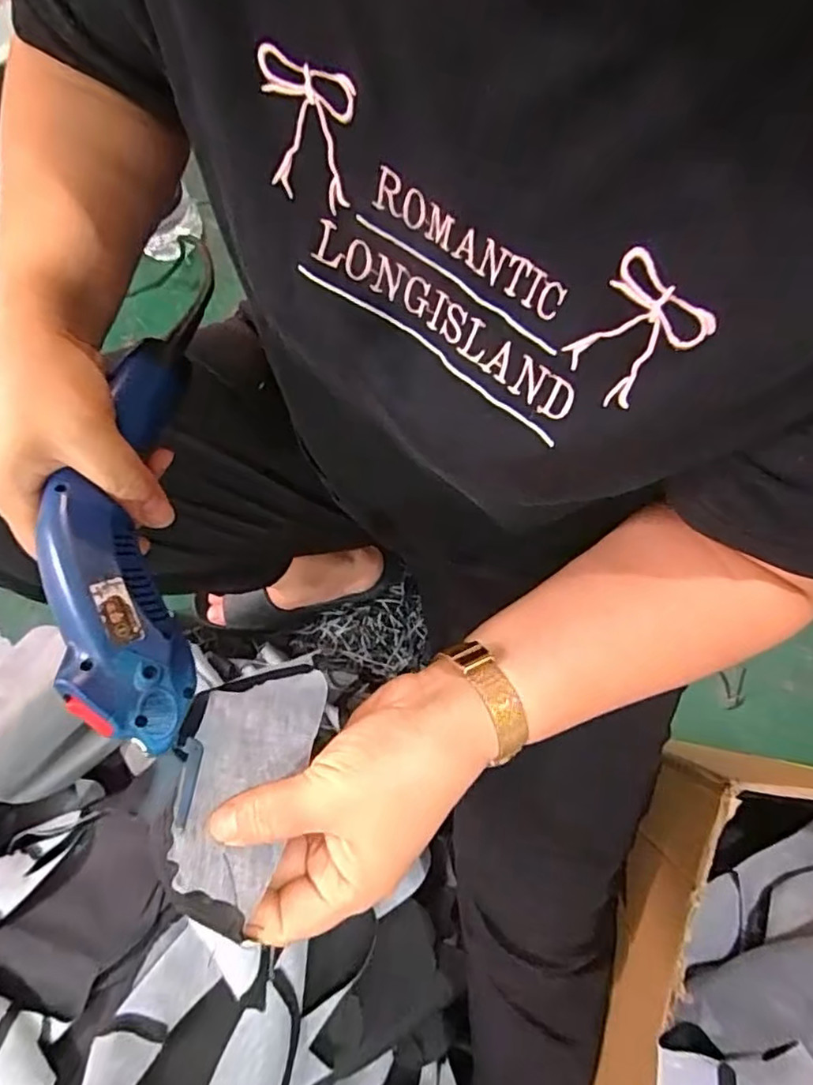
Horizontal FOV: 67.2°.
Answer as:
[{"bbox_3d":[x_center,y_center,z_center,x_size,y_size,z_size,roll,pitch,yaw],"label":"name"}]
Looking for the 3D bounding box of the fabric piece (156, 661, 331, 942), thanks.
[{"bbox_3d":[-0.078,0.102,0.277,0.059,0.017,0.117,12,46,3],"label":"fabric piece"}]

